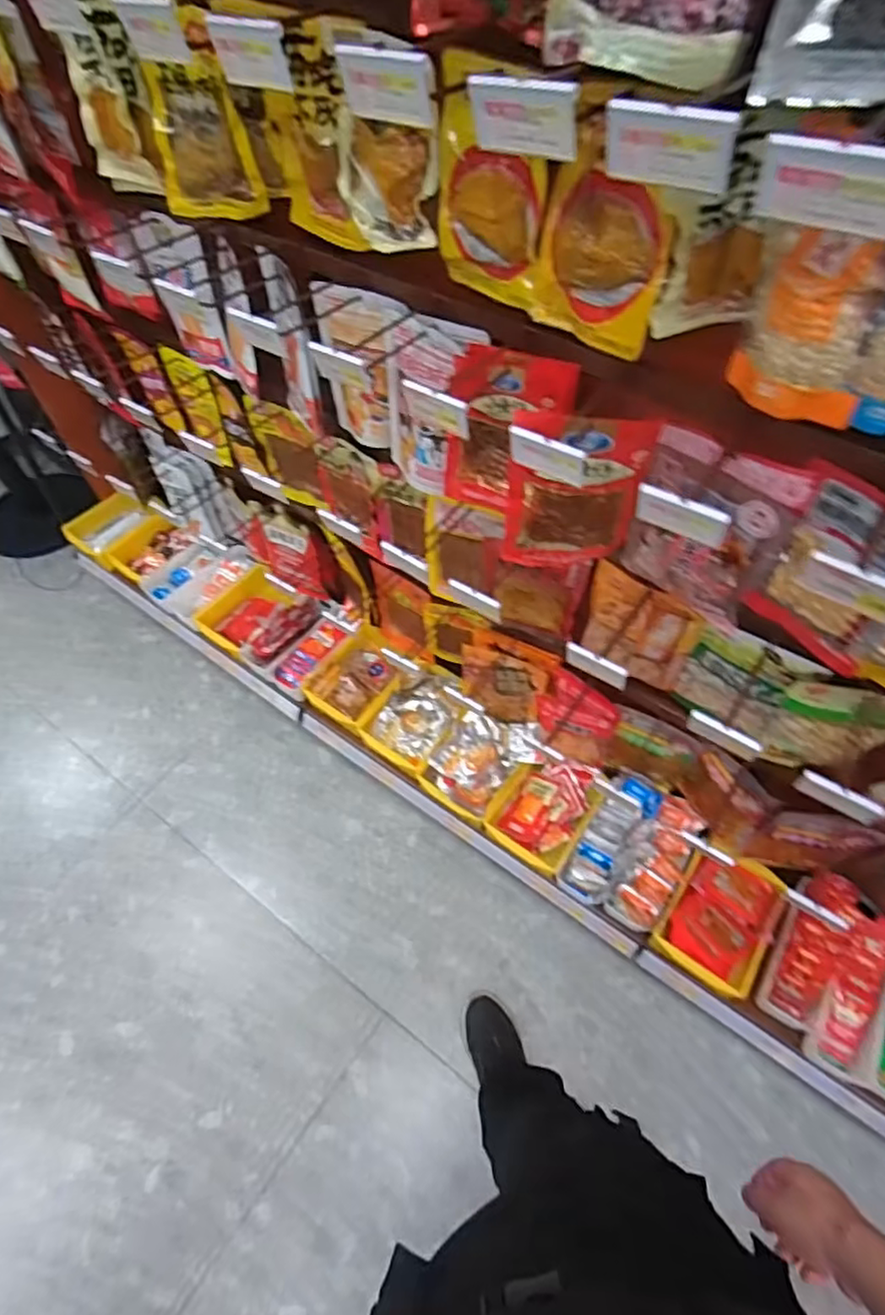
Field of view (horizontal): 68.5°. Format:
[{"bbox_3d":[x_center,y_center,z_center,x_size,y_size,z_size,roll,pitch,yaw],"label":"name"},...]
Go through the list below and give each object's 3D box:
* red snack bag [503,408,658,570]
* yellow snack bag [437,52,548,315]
[{"bbox_3d":[0.166,-0.204,0.819,0.165,0.256,0.031,-2,57,1],"label":"red snack bag"},{"bbox_3d":[0.051,-0.482,0.675,0.124,0.209,0.022,28,62,18],"label":"yellow snack bag"}]

